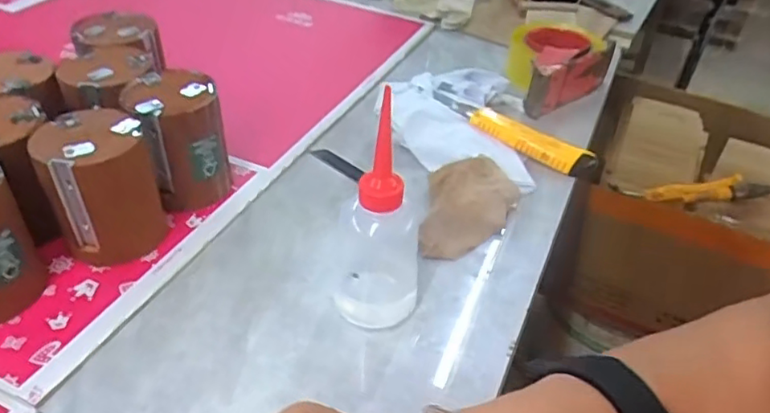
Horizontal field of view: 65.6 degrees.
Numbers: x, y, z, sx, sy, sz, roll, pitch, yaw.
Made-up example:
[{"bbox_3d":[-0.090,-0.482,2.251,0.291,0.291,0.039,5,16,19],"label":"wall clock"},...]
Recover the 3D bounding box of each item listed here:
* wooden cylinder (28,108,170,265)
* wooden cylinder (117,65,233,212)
[{"bbox_3d":[-0.220,-0.015,0.471,0.076,0.102,0.074,-16,43,-21],"label":"wooden cylinder"},{"bbox_3d":[-0.179,-0.056,0.523,0.068,0.104,0.076,-16,44,-22],"label":"wooden cylinder"}]

